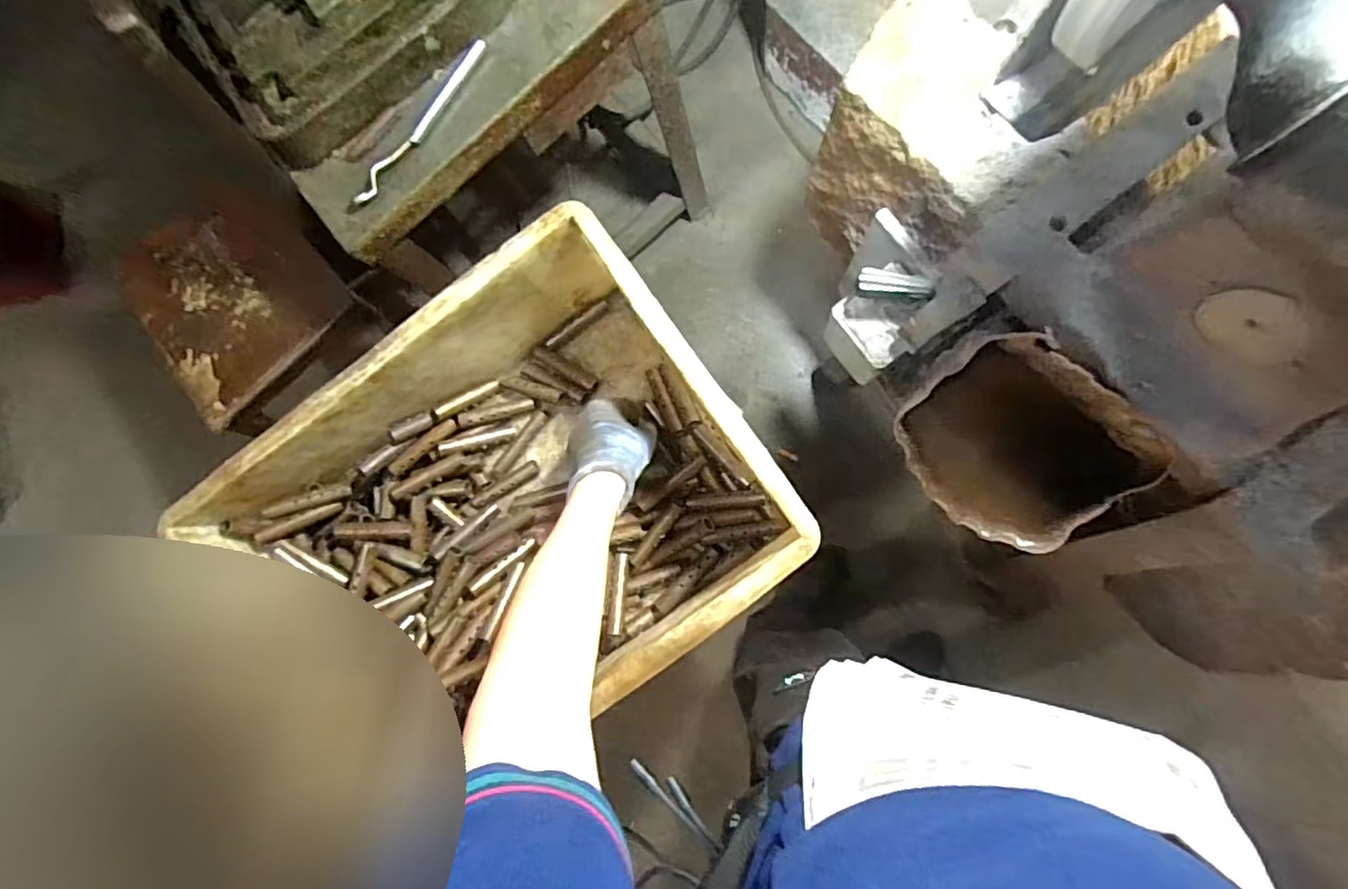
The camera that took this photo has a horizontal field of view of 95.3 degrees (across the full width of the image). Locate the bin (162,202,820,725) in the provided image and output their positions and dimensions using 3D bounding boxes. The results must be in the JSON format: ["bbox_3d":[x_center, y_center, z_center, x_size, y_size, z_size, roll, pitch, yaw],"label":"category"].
[{"bbox_3d":[-0.149,0.072,0.556,0.432,0.162,0.338,-36,81,3],"label":"bin"}]

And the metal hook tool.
[{"bbox_3d":[-0.311,-0.383,0.741,0.028,0.021,0.254,38,90,10],"label":"metal hook tool"}]

